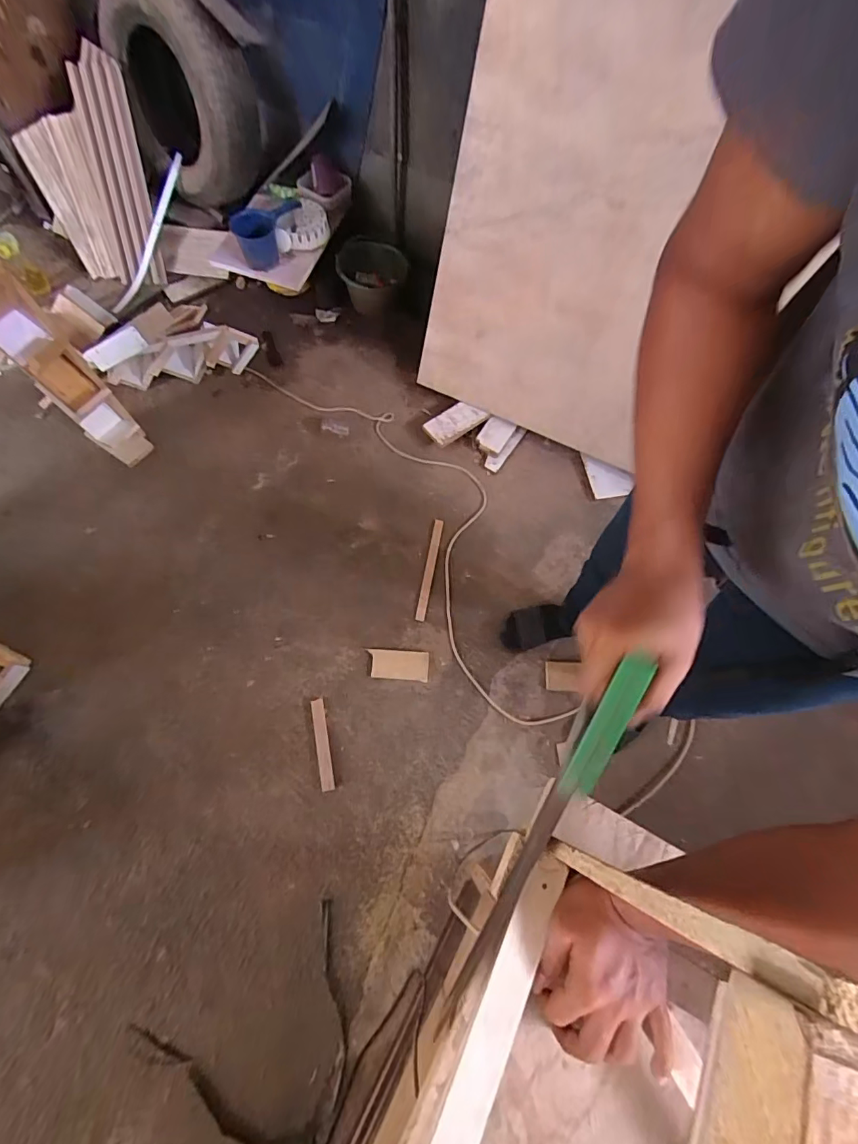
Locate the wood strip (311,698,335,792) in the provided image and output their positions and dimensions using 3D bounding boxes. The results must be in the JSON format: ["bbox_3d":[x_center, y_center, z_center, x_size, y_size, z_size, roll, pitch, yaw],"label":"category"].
[{"bbox_3d":[-0.284,0.458,1.245,0.035,0.016,0.229,-11,72,-5],"label":"wood strip"}]

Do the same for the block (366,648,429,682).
[{"bbox_3d":[-0.086,0.264,1.339,0.168,0.012,0.084,5,72,0],"label":"block"}]

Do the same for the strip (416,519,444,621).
[{"bbox_3d":[0.004,-0.013,1.439,0.028,0.009,0.331,10,72,2],"label":"strip"}]

